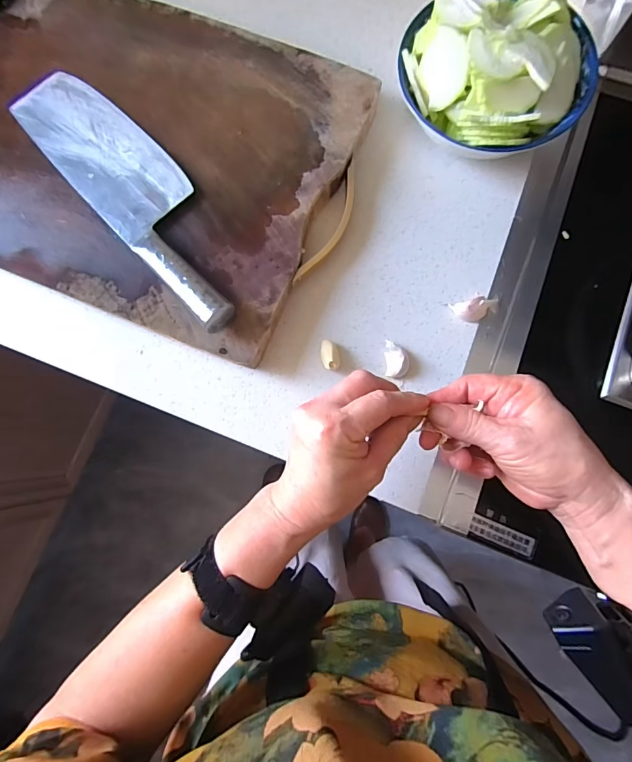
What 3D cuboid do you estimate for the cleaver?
[{"bbox_3d":[-0.166,-0.179,0.369,0.083,0.025,0.307,-42,82,-3],"label":"cleaver"}]

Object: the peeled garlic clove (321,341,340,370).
[{"bbox_3d":[0.014,-0.024,0.379,0.016,0.017,0.029,-14,81,1],"label":"peeled garlic clove"}]

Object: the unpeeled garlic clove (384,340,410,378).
[{"bbox_3d":[0.076,-0.020,0.380,0.023,0.011,0.034,4,82,4],"label":"unpeeled garlic clove"}]

